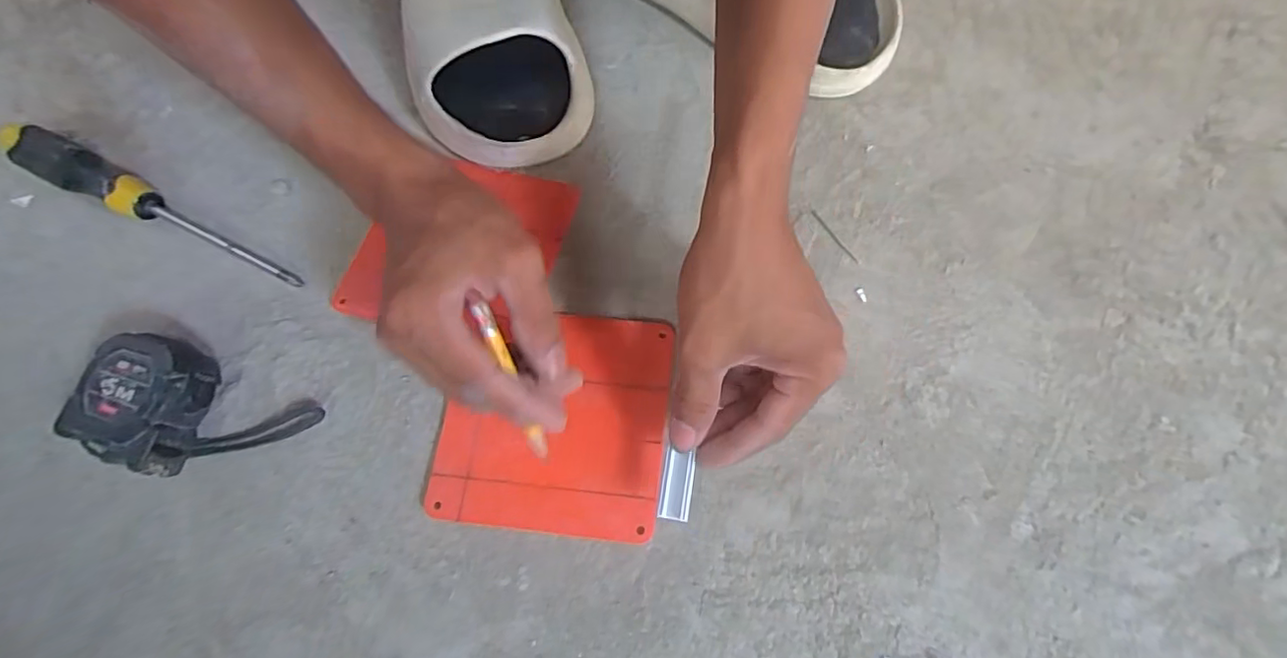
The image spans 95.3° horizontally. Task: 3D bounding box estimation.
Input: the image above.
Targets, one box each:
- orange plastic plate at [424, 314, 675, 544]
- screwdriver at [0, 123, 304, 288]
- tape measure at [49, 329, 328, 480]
[{"bbox_3d":[-0.052,0.049,0.331,0.126,0.010,0.123,4,68,5],"label":"orange plastic plate"},{"bbox_3d":[-0.316,-0.080,0.376,0.224,0.035,0.027,23,71,10],"label":"screwdriver"},{"bbox_3d":[-0.249,0.046,0.320,0.121,0.040,0.067,12,70,6],"label":"tape measure"}]

